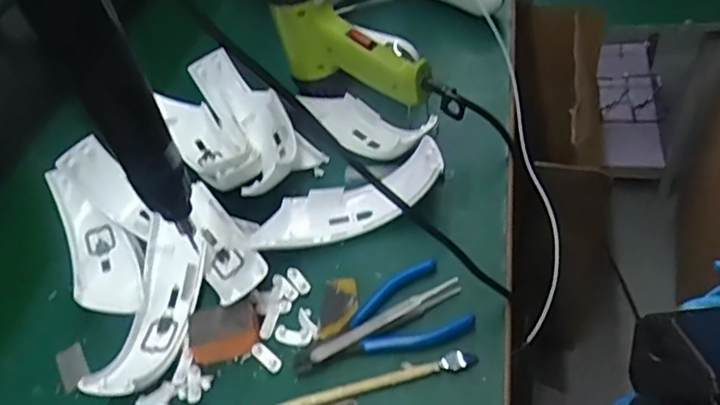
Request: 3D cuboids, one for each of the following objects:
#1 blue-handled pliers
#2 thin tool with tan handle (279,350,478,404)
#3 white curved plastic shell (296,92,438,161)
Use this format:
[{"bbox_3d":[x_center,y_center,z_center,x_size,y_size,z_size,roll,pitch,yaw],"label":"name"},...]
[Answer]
[{"bbox_3d":[0.011,0.084,0.399,0.118,0.006,0.062,-23,47,-10],"label":"blue-handled pliers"},{"bbox_3d":[-0.005,0.119,0.380,0.164,0.006,0.013,-15,46,-2],"label":"thin tool with tan handle"},{"bbox_3d":[0.006,-0.068,0.512,0.039,0.040,0.146,-39,45,-25],"label":"white curved plastic shell"}]

